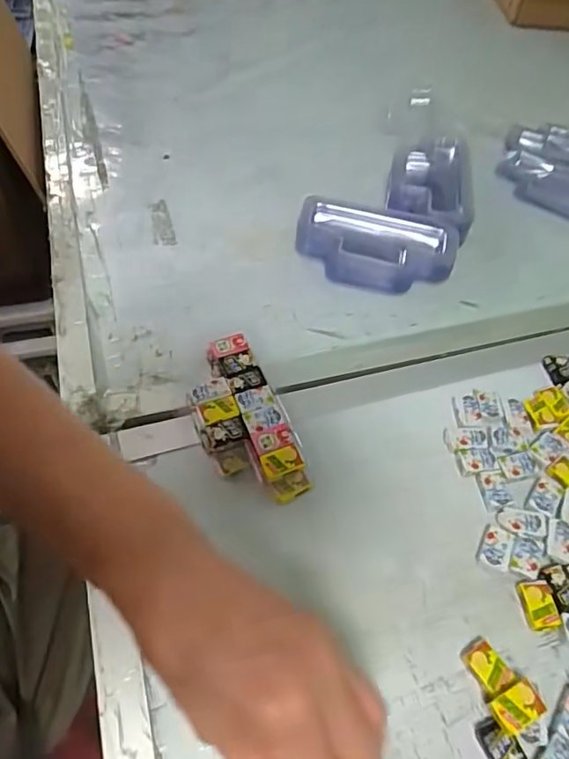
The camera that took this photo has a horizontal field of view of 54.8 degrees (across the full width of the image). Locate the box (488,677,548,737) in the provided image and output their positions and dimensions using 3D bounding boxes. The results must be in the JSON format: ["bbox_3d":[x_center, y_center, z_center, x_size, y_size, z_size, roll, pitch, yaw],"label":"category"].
[{"bbox_3d":[0.119,0.168,0.281,0.027,0.004,0.018,-24,56,-16],"label":"box"}]

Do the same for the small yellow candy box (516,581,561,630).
[{"bbox_3d":[0.149,0.131,0.321,0.019,0.004,0.026,-4,53,-6],"label":"small yellow candy box"}]

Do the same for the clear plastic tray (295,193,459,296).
[{"bbox_3d":[0.079,-0.117,0.488,0.142,0.039,0.076,14,53,7],"label":"clear plastic tray"}]

